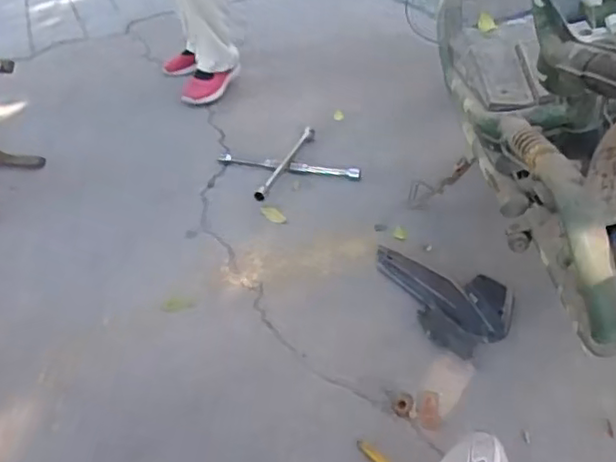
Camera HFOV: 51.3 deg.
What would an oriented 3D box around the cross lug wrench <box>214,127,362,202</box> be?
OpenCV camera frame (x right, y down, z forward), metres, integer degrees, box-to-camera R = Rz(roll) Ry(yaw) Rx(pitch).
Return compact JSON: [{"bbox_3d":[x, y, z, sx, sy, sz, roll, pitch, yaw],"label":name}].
[{"bbox_3d":[-0.048,-0.164,1.485,0.248,0.033,0.251,-17,37,-21],"label":"cross lug wrench"}]

